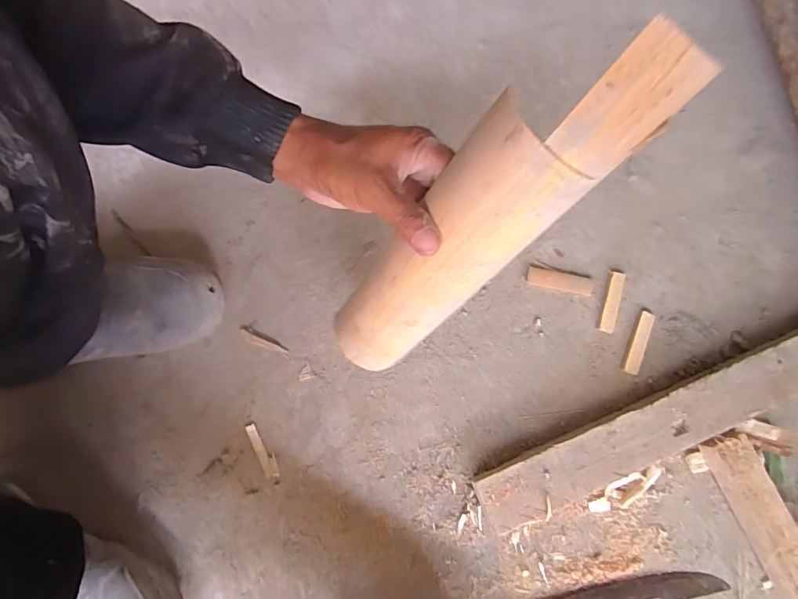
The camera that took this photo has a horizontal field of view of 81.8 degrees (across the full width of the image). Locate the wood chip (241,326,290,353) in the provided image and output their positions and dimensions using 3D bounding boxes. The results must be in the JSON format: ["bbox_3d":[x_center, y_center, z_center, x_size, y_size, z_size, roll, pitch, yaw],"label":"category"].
[{"bbox_3d":[-0.150,0.045,0.511,0.057,0.004,0.012,24,79,5],"label":"wood chip"}]

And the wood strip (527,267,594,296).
[{"bbox_3d":[0.185,-0.021,0.527,0.073,0.004,0.021,13,79,3],"label":"wood strip"}]

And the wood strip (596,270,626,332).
[{"bbox_3d":[0.240,0.003,0.520,0.018,0.005,0.070,18,79,4],"label":"wood strip"}]

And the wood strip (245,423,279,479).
[{"bbox_3d":[-0.144,0.160,0.486,0.015,0.004,0.059,-27,80,-5],"label":"wood strip"}]

